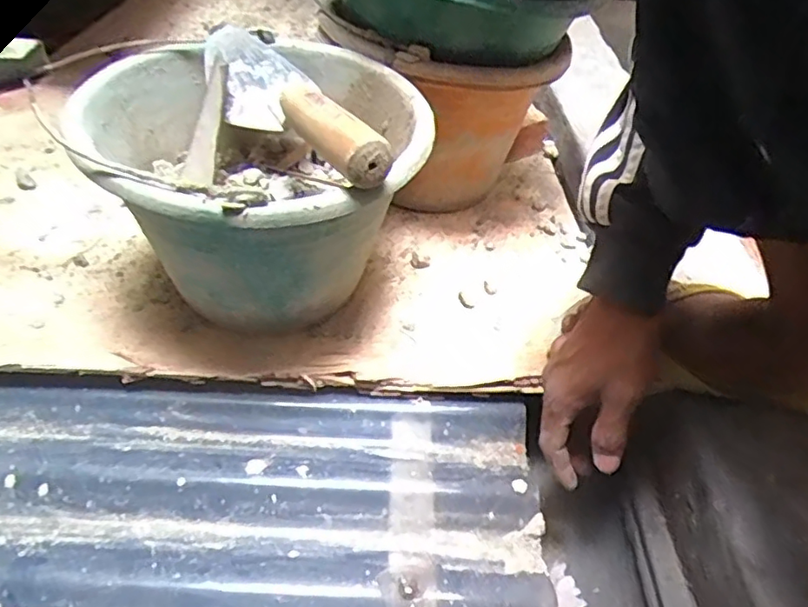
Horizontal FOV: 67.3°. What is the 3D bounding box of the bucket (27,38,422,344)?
[{"bbox_3d":[-0.110,-0.094,0.513,0.247,0.204,0.261,1,44,-1],"label":"bucket"}]

